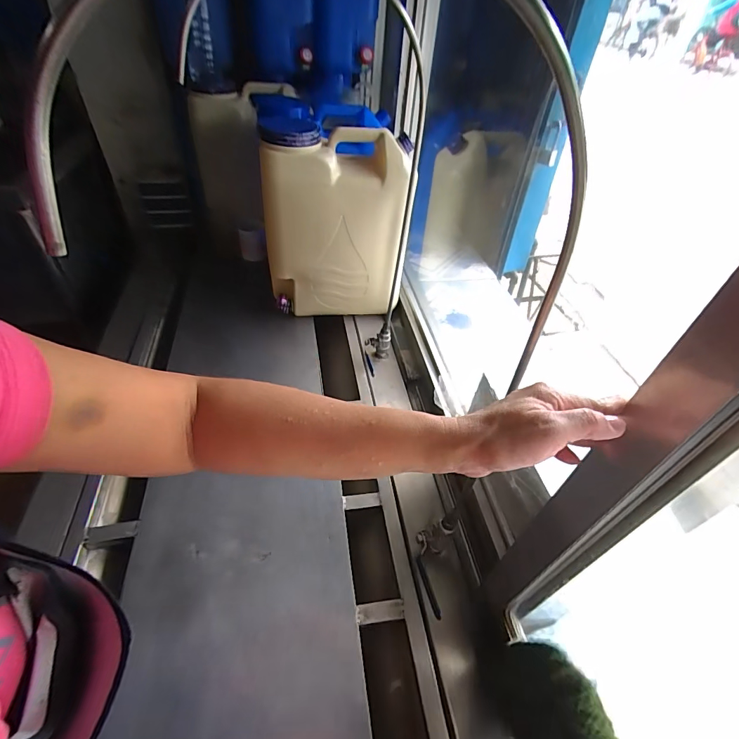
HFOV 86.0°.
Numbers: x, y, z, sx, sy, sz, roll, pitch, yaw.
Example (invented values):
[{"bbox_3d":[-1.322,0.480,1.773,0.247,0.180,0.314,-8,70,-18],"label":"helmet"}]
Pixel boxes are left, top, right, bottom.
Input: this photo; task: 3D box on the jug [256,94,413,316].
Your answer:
[{"bbox_3d":[-0.084,-0.353,0.962,0.316,0.431,0.240,5,45,0],"label":"jug"}]

